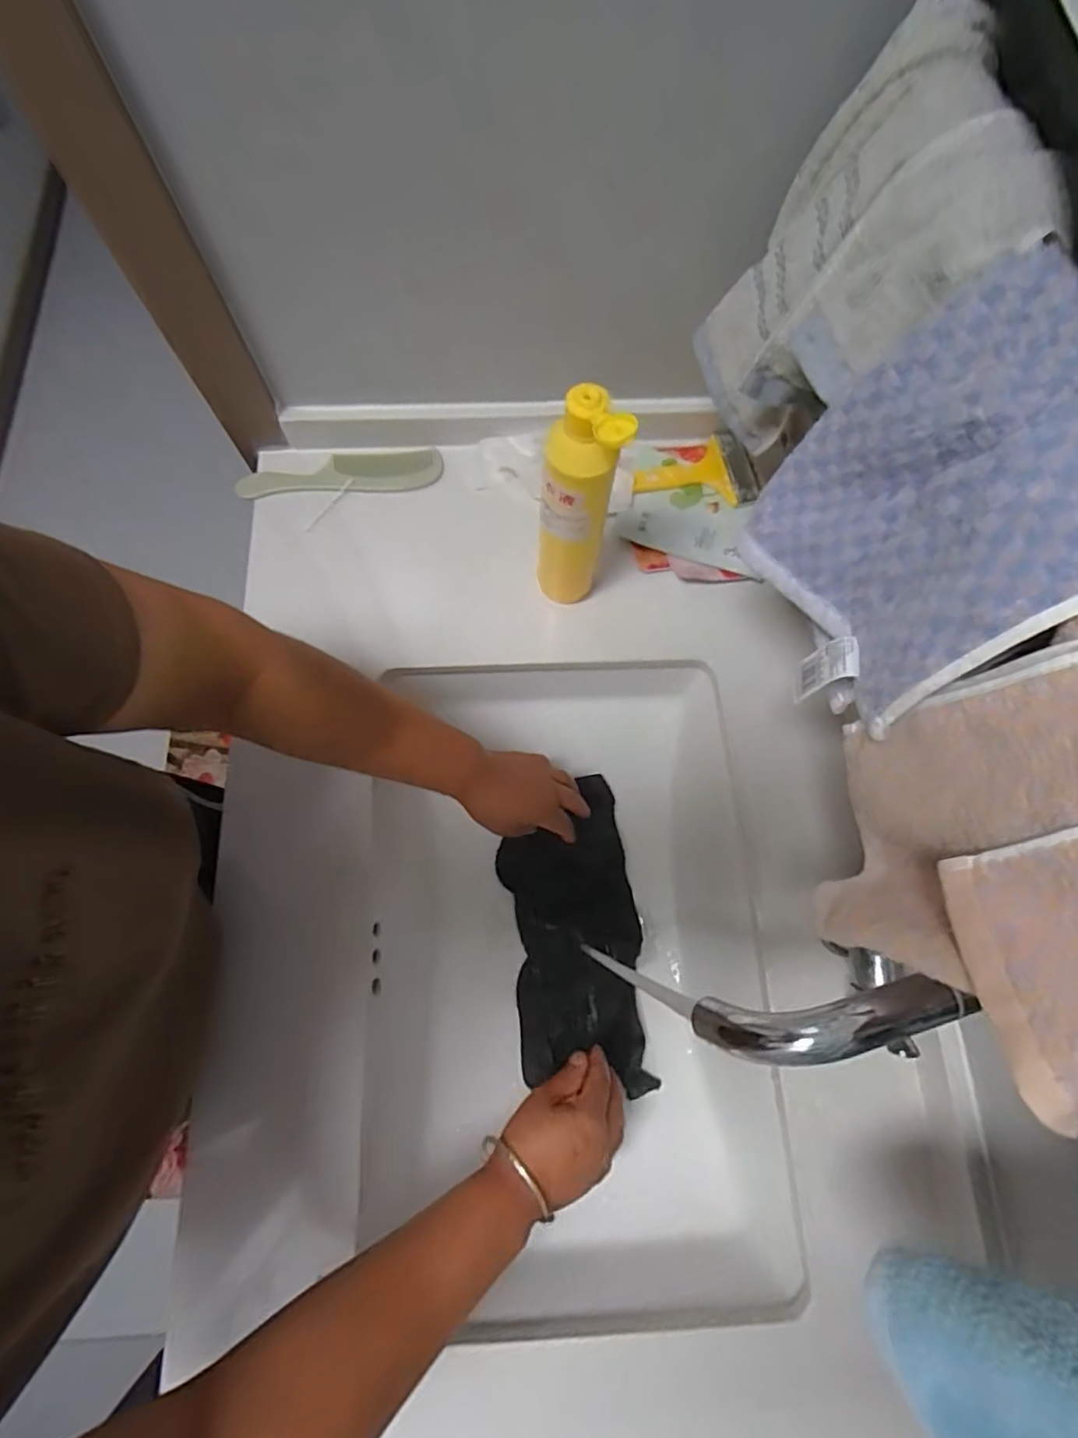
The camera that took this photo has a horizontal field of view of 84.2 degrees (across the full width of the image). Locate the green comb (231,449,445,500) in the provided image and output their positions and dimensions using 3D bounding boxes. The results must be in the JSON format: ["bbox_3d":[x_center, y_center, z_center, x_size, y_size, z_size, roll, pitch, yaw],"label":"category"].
[{"bbox_3d":[-0.210,-0.260,0.631,0.211,0.015,0.052,-9,74,-4],"label":"green comb"}]

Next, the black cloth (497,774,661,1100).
[{"bbox_3d":[0.035,0.225,0.630,0.134,0.039,0.296,-8,74,-4],"label":"black cloth"}]

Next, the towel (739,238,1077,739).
[{"bbox_3d":[0.192,-0.096,0.305,0.048,0.177,0.172,0,69,-21],"label":"towel"}]

